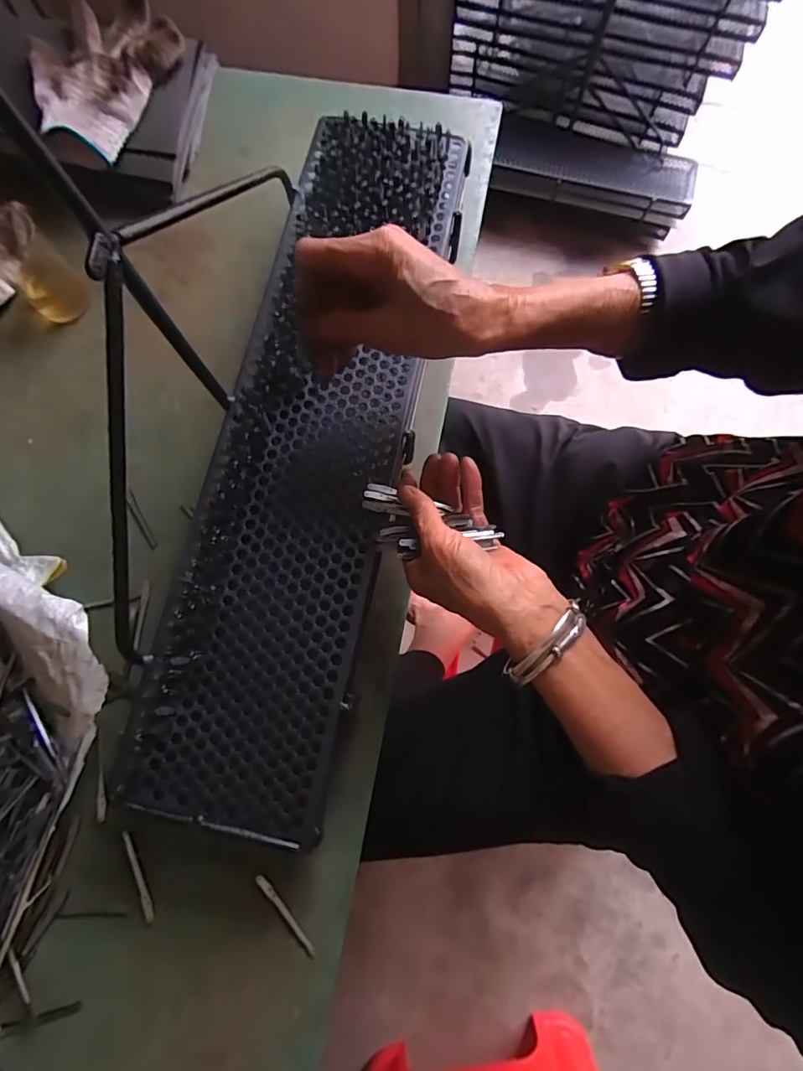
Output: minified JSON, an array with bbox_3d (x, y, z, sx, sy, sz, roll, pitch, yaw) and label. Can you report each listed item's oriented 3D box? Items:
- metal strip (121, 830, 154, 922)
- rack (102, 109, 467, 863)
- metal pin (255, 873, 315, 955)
[{"bbox_3d":[-0.204,0.263,0.367,0.008,0.004,0.066,-26,78,-8],"label":"metal strip"},{"bbox_3d":[-0.070,-0.081,0.372,0.143,0.026,0.572,11,80,1],"label":"rack"},{"bbox_3d":[-0.089,0.289,0.363,0.006,0.004,0.068,-40,80,-11],"label":"metal pin"}]

